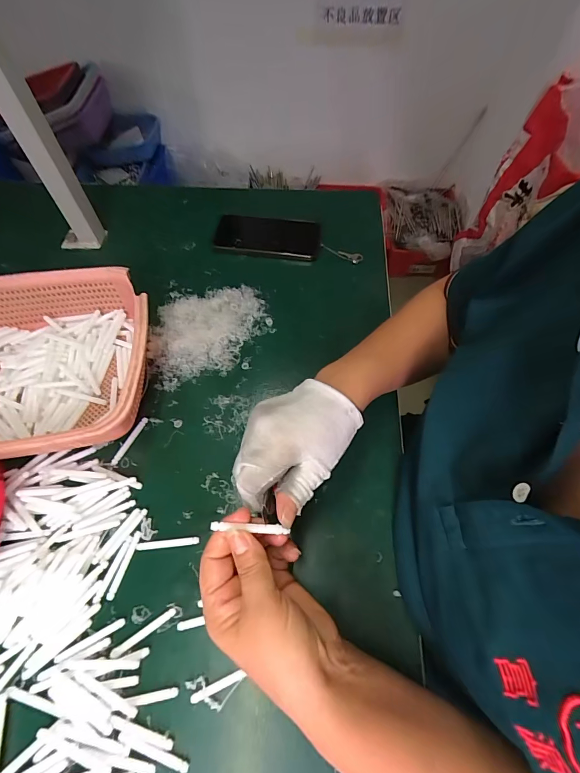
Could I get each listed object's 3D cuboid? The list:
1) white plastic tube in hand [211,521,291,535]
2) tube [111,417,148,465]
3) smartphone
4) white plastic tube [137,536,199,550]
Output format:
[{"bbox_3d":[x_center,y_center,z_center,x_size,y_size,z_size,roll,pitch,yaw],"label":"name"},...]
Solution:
[{"bbox_3d":[-0.029,0.104,0.261,0.058,0.006,0.005,6,62,-10],"label":"white plastic tube in hand"},{"bbox_3d":[-0.176,0.058,0.385,0.007,0.005,0.059,24,64,11],"label":"tube"},{"bbox_3d":[-0.034,-0.231,0.534,0.157,0.009,0.079,8,63,2],"label":"smartphone"},{"bbox_3d":[-0.118,0.151,0.339,0.059,0.004,0.007,-5,63,-4],"label":"white plastic tube"}]

